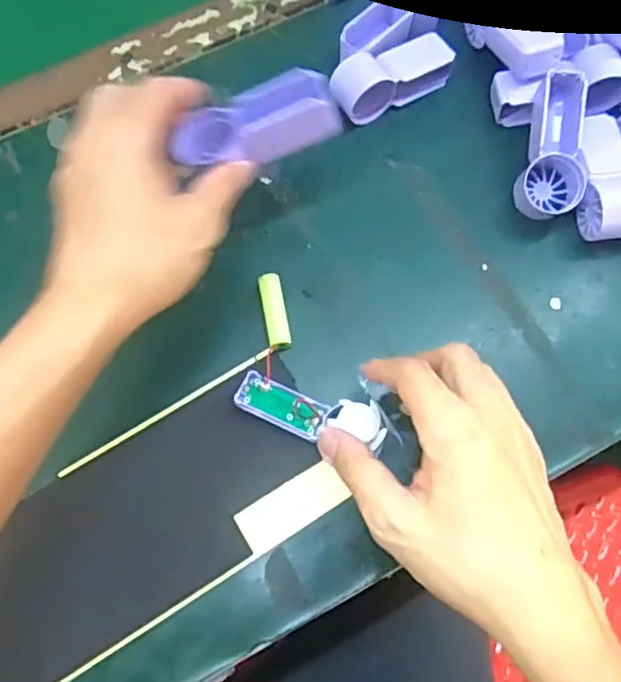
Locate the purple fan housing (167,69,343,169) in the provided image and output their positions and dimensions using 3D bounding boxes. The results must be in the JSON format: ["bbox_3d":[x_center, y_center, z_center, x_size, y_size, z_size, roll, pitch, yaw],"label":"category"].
[{"bbox_3d":[-0.032,-0.126,0.368,0.097,0.030,0.039,-13,70,6],"label":"purple fan housing"}]

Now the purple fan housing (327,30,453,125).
[{"bbox_3d":[0.059,-0.196,0.461,0.094,0.032,0.037,-30,73,-10],"label":"purple fan housing"}]

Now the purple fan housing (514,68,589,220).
[{"bbox_3d":[0.167,-0.134,0.427,0.040,0.032,0.095,8,90,3],"label":"purple fan housing"}]

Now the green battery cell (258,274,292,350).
[{"bbox_3d":[-0.023,-0.020,0.413,0.015,0.012,0.050,-10,71,-3],"label":"green battery cell"}]

